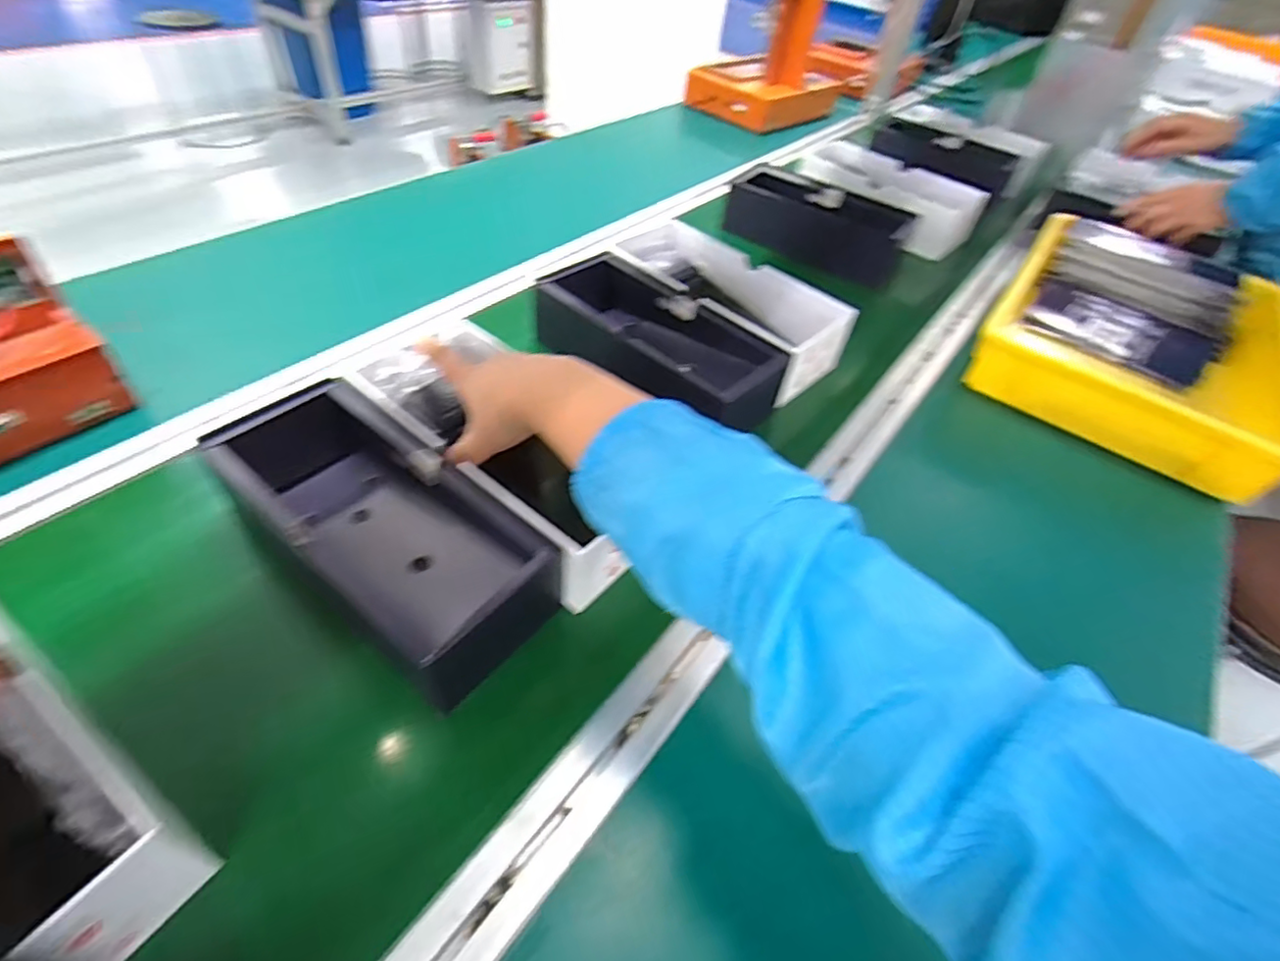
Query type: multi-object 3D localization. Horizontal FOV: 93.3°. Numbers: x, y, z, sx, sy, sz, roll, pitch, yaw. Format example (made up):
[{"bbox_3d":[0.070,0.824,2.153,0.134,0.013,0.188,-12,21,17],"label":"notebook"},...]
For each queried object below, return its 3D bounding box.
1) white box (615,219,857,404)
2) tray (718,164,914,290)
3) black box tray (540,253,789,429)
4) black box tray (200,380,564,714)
[{"bbox_3d":[0.087,-0.201,0.684,0.272,0.070,0.132,34,53,23],"label":"white box"},{"bbox_3d":[0.266,-0.385,0.891,0.253,0.074,0.127,23,50,15],"label":"tray"},{"bbox_3d":[0.018,-0.133,0.628,0.250,0.081,0.126,36,54,24],"label":"black box tray"},{"bbox_3d":[-0.184,0.029,0.436,0.251,0.069,0.102,32,52,21],"label":"black box tray"}]

